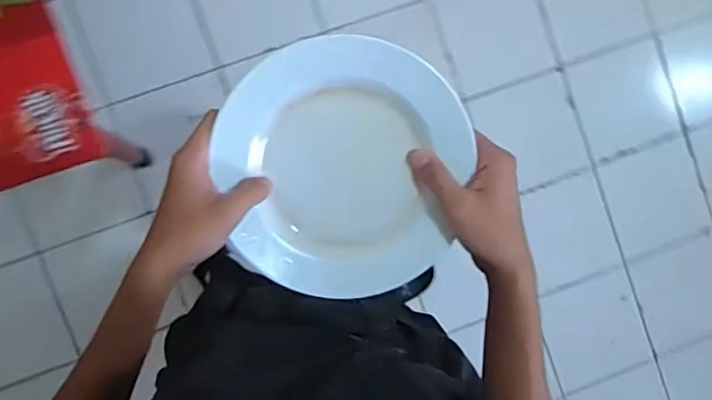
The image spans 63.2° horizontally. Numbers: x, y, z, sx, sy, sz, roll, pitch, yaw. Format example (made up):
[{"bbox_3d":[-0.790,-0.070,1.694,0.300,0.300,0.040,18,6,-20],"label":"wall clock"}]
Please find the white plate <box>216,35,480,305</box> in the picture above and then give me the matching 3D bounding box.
[{"bbox_3d":[-0.014,-0.024,0.496,0.201,0.039,0.213,0,94,-4],"label":"white plate"}]

